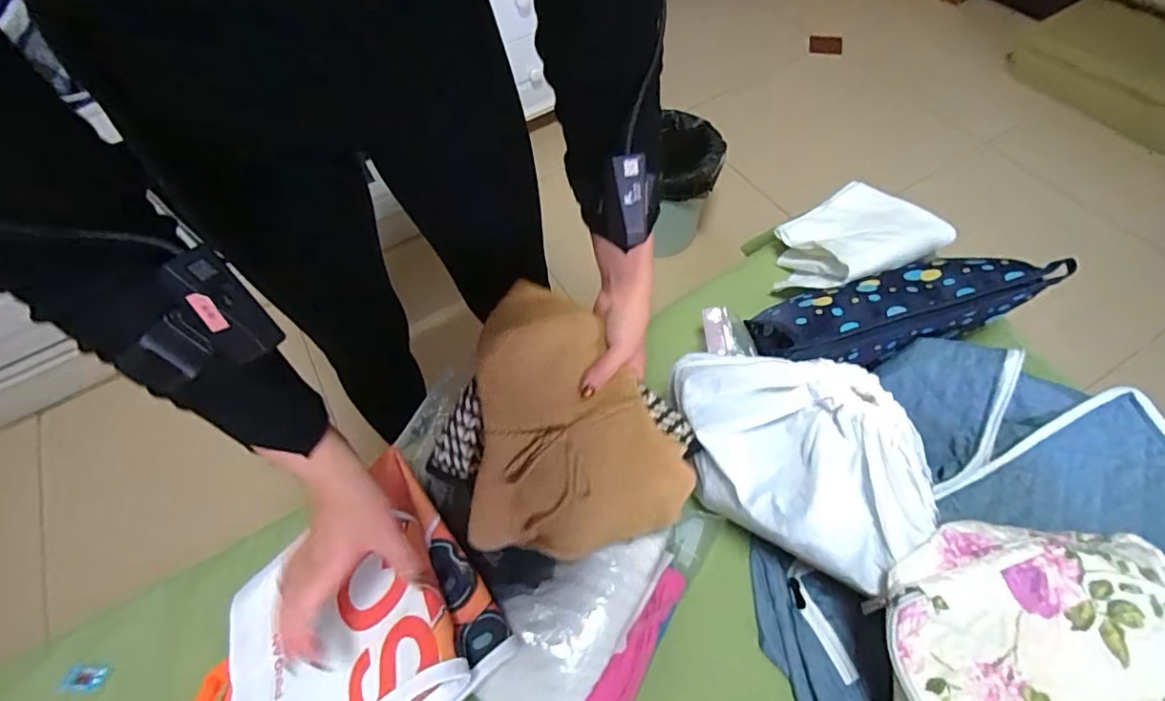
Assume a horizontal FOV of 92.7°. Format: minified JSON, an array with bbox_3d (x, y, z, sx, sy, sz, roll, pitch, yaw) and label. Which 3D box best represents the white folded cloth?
[{"bbox_3d":[0.350,-0.140,0.722,0.193,0.070,0.154,-24,50,-11],"label":"white folded cloth"}]

